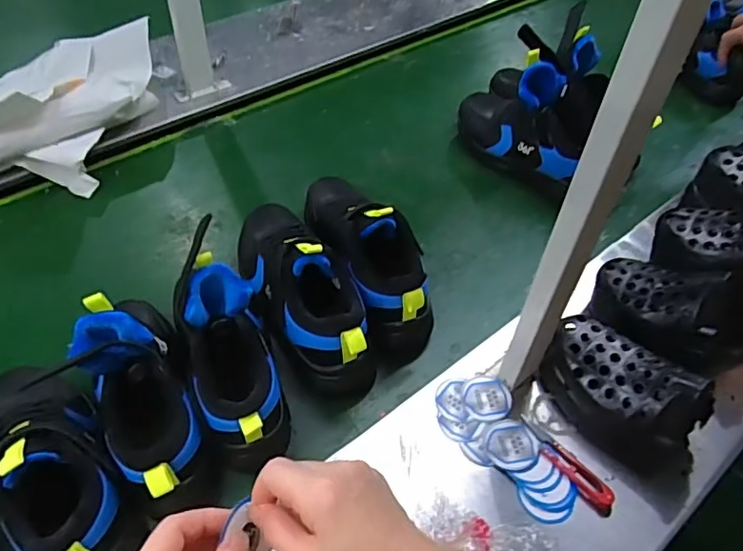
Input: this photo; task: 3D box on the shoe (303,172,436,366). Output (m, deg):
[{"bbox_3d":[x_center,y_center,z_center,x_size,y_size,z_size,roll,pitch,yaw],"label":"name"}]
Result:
[{"bbox_3d":[-0.012,-0.046,0.652,0.092,0.122,0.284,-17,53,-17],"label":"shoe"}]

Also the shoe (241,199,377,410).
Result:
[{"bbox_3d":[-0.086,0.001,0.610,0.096,0.135,0.273,-22,54,-20],"label":"shoe"}]

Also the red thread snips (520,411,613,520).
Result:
[{"bbox_3d":[0.180,0.174,0.517,0.022,0.015,0.107,-27,56,-24],"label":"red thread snips"}]

